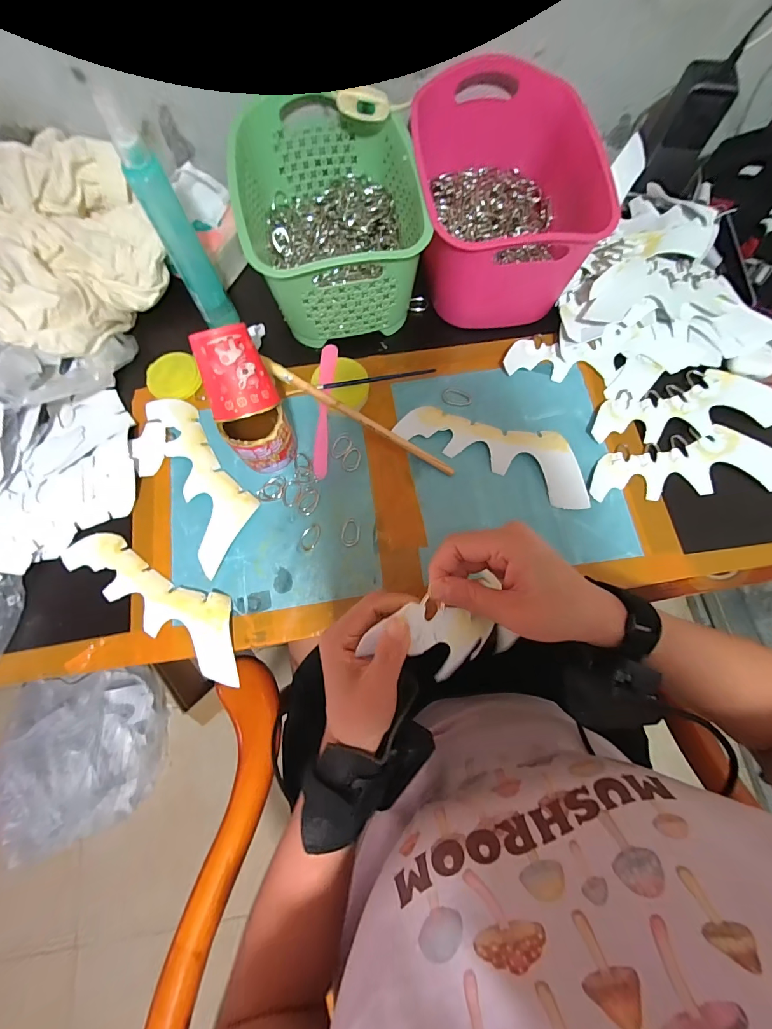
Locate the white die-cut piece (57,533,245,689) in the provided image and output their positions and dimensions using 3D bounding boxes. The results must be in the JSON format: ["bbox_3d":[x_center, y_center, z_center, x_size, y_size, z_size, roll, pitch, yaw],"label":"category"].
[{"bbox_3d":[-0.237,0.084,0.396,0.231,0.017,0.070,34,89,9],"label":"white die-cut piece"}]

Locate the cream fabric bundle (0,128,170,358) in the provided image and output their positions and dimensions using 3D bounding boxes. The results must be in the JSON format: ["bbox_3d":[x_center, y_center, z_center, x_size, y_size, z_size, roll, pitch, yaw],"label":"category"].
[{"bbox_3d":[-0.383,-0.312,0.450,0.189,0.097,0.246,-36,77,-10],"label":"cream fabric bundle"}]

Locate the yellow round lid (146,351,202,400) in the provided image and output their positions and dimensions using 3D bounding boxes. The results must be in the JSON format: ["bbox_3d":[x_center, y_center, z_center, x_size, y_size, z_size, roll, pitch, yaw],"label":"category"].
[{"bbox_3d":[-0.260,-0.168,0.466,0.062,0.006,0.066,0,75,-1],"label":"yellow round lid"}]

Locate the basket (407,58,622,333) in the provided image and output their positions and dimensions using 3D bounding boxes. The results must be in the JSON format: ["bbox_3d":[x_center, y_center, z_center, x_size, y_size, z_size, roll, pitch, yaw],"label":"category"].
[{"bbox_3d":[0.131,-0.368,0.457,0.194,0.121,0.254,-6,75,-3],"label":"basket"}]

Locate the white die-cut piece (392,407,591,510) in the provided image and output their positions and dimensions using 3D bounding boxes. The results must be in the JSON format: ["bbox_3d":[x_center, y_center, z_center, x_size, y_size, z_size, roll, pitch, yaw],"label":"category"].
[{"bbox_3d":[0.128,-0.082,0.438,0.223,0.017,0.075,26,76,6],"label":"white die-cut piece"}]

